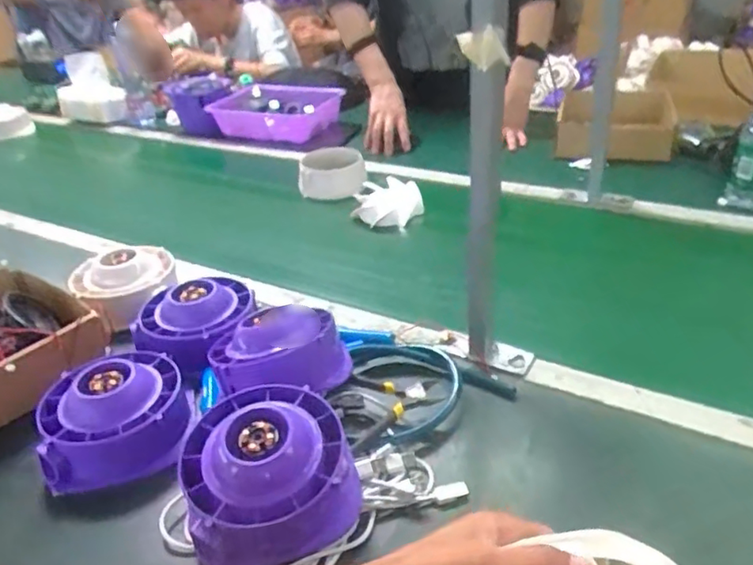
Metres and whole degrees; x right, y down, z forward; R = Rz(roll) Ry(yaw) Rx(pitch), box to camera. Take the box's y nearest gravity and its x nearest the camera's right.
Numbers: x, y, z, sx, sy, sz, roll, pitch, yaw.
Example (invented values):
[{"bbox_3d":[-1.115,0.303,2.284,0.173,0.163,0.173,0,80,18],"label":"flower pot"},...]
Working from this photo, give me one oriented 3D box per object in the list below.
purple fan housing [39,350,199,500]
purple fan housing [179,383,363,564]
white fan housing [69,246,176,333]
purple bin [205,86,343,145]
[{"bbox_3d":[-0.255,0.125,0.584,0.135,0.061,0.129,-17,36,-19],"label":"purple fan housing"},{"bbox_3d":[-0.089,0.153,0.492,0.132,0.085,0.126,-16,35,-17],"label":"purple fan housing"},{"bbox_3d":[-0.332,0.001,0.795,0.129,0.067,0.131,-17,36,-19],"label":"white fan housing"},{"bbox_3d":[-0.242,-0.421,1.531,0.321,0.101,0.186,5,35,13],"label":"purple bin"}]

